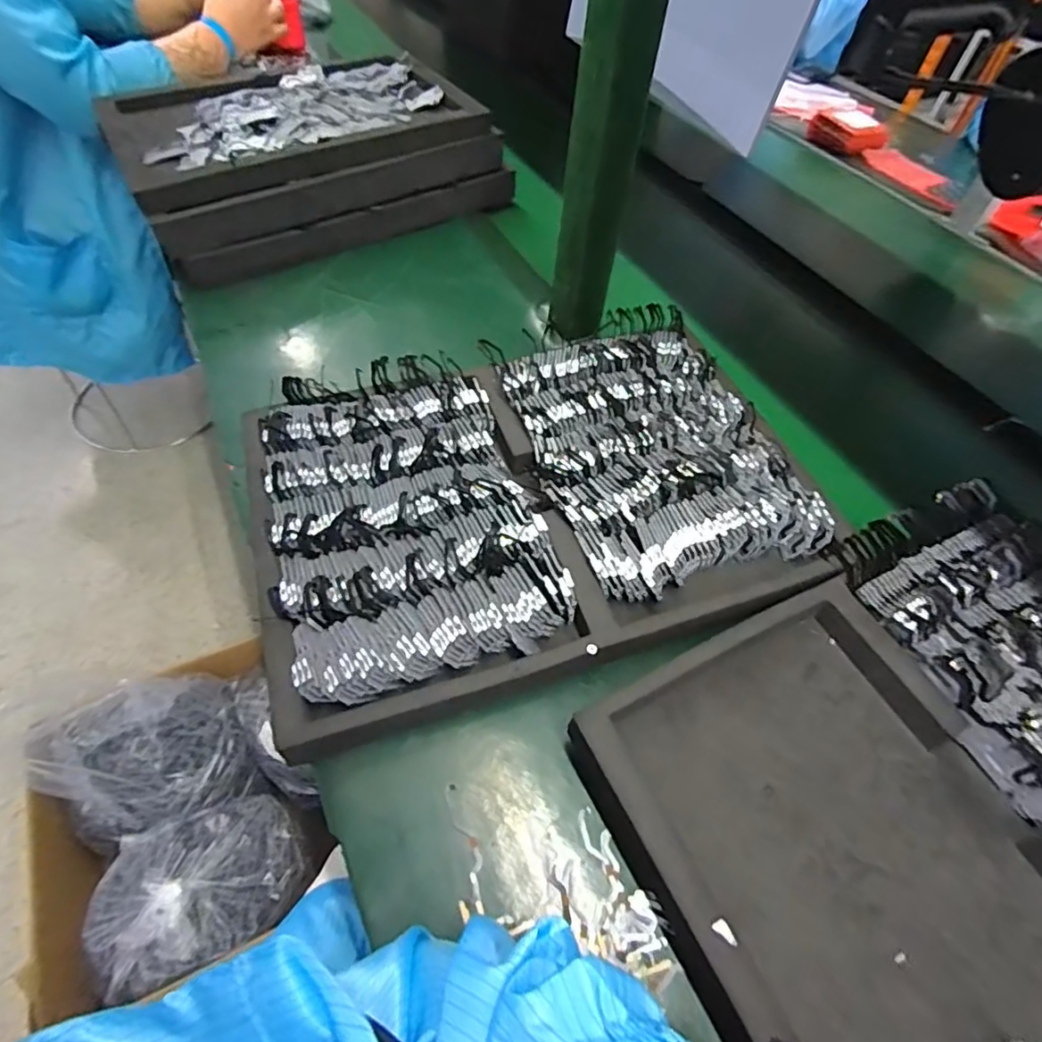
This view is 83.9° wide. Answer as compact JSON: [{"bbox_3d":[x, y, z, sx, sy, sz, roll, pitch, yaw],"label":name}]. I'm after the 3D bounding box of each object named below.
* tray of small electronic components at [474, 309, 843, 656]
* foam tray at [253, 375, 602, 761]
[{"bbox_3d":[0.104,-0.052,0.488,0.207,0.046,0.305,-14,56,-17],"label":"tray of small electronic components"},{"bbox_3d":[-0.094,0.001,0.453,0.205,0.051,0.302,-12,55,-15],"label":"foam tray"}]

